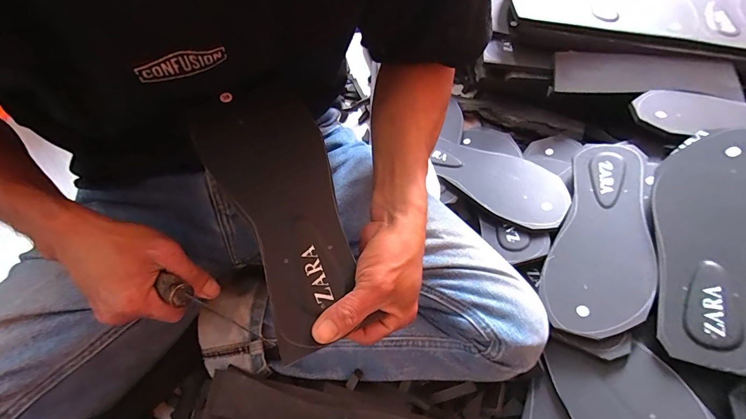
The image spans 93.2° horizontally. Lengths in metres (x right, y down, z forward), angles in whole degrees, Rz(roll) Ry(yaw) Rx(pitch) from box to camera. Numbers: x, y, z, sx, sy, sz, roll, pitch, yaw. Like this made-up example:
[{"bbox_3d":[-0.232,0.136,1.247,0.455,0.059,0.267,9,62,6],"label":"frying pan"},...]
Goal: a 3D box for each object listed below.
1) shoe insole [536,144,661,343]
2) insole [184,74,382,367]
[{"bbox_3d":[0.272,0.026,0.412,0.102,0.009,0.250,13,64,33],"label":"shoe insole"},{"bbox_3d":[-0.078,-0.009,0.291,0.096,0.010,0.236,-19,74,-11],"label":"insole"}]

